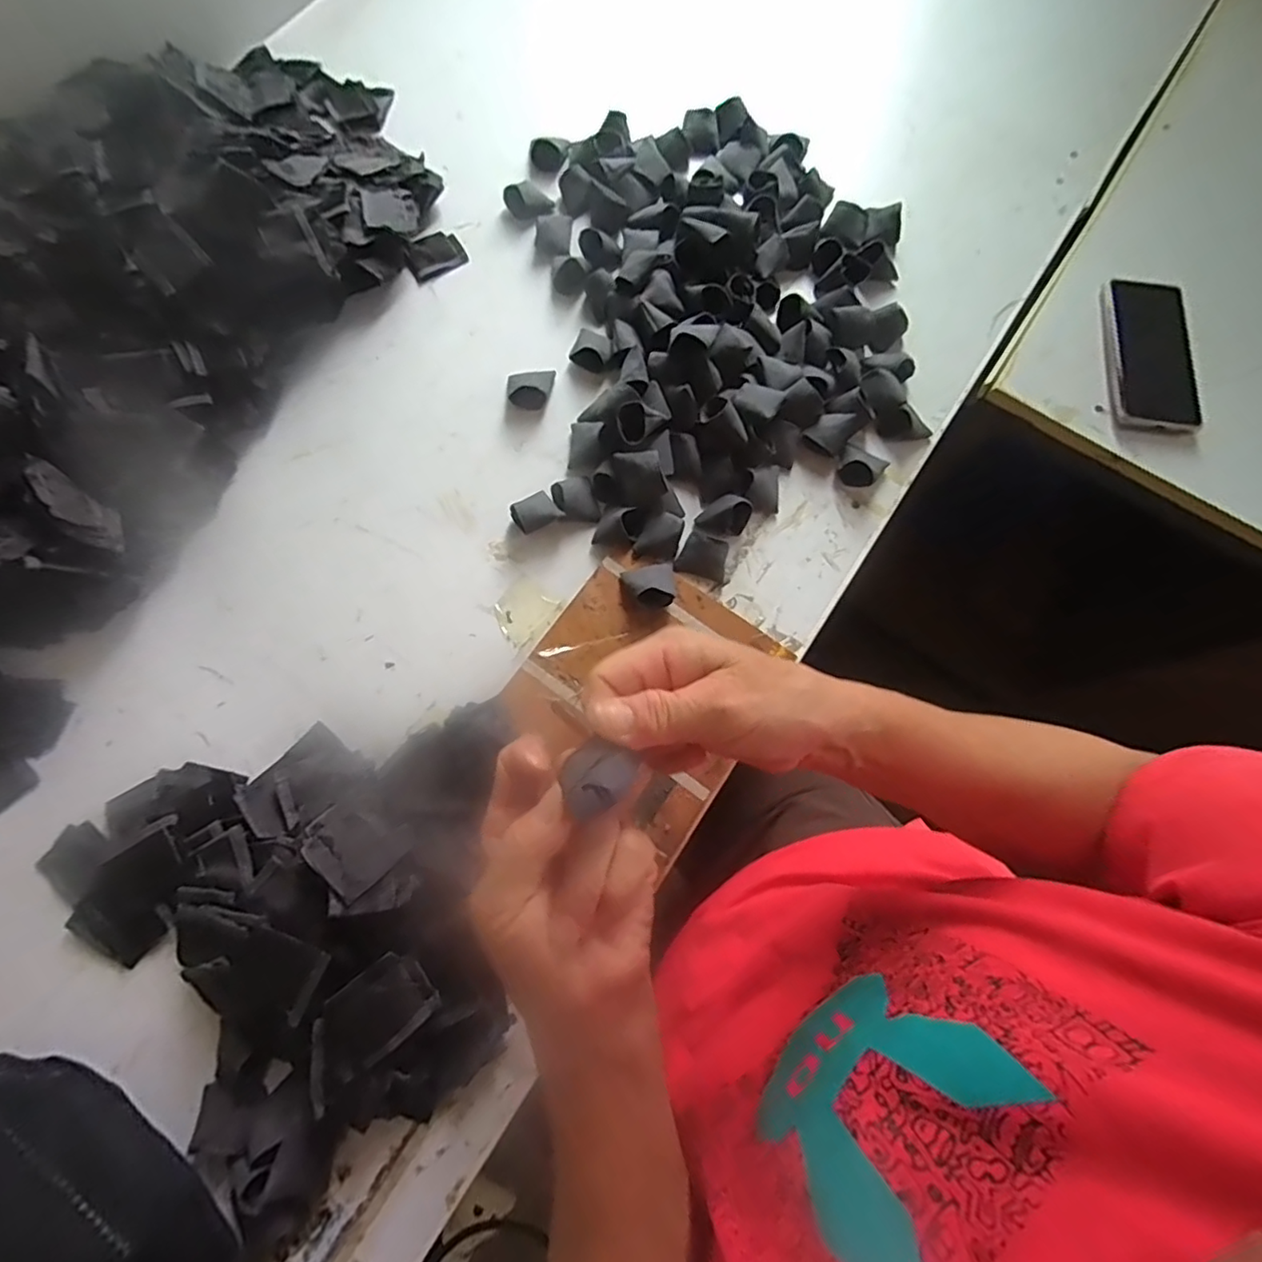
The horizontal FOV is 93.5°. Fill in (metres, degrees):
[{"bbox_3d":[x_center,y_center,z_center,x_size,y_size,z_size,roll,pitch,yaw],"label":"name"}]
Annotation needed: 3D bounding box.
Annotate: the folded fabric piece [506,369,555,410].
[{"bbox_3d":[-0.090,-0.223,0.542,0.044,0.022,0.034,-11,76,-3],"label":"folded fabric piece"}]

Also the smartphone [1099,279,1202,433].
[{"bbox_3d":[0.468,-0.251,0.537,0.067,0.013,0.151,2,80,13],"label":"smartphone"}]

